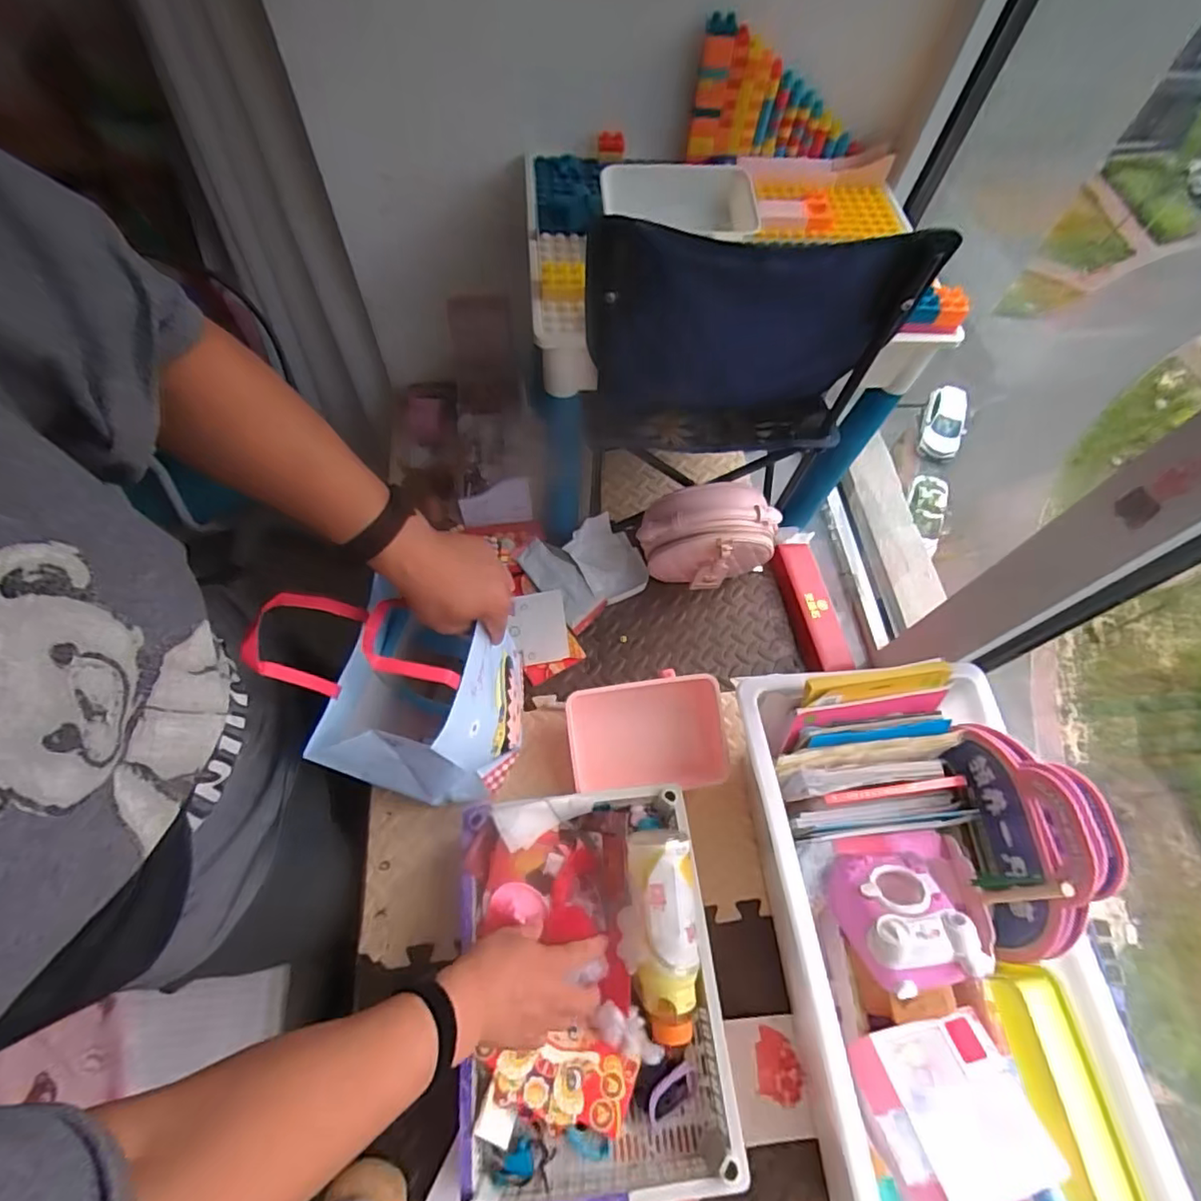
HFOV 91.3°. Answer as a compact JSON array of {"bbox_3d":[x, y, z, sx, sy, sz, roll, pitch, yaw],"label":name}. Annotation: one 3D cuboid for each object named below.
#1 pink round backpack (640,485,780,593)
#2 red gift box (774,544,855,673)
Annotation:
[{"bbox_3d":[0.147,-0.079,0.837,0.178,0.164,0.090,-2,64,-4],"label":"pink round backpack"},{"bbox_3d":[0.315,0.008,0.879,0.067,0.038,0.206,-7,66,-7],"label":"red gift box"}]

